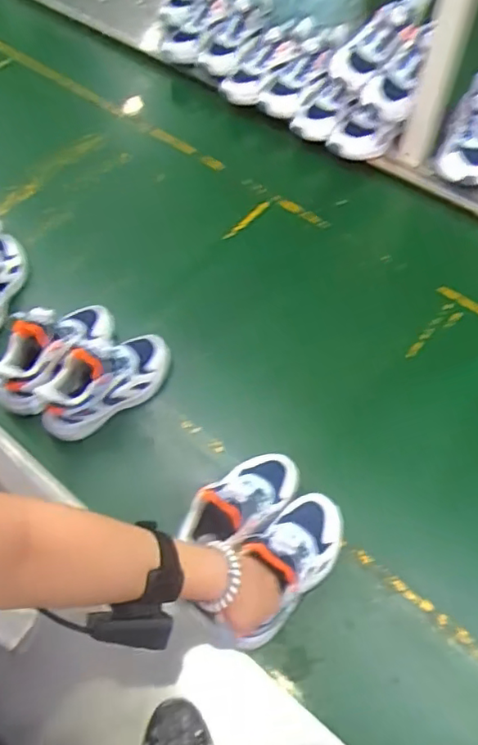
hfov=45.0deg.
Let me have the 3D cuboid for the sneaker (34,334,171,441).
[{"bbox_3d":[-0.186,0.004,0.789,0.197,0.124,0.092,-39,65,-21],"label":"sneaker"}]

